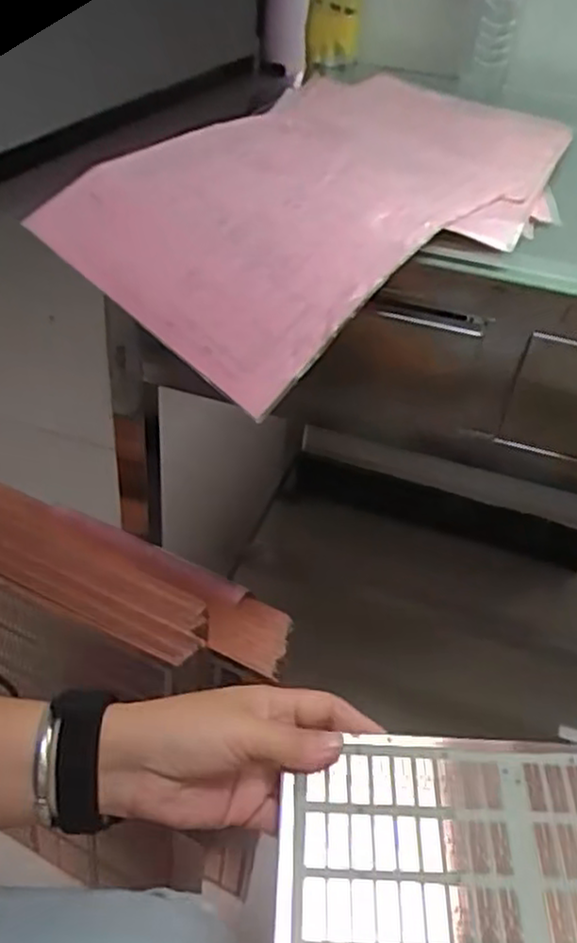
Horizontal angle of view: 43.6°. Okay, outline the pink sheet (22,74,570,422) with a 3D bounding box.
[{"bbox_3d":[0.058,-0.213,0.587,0.271,0.106,0.458,27,43,25],"label":"pink sheet"}]

